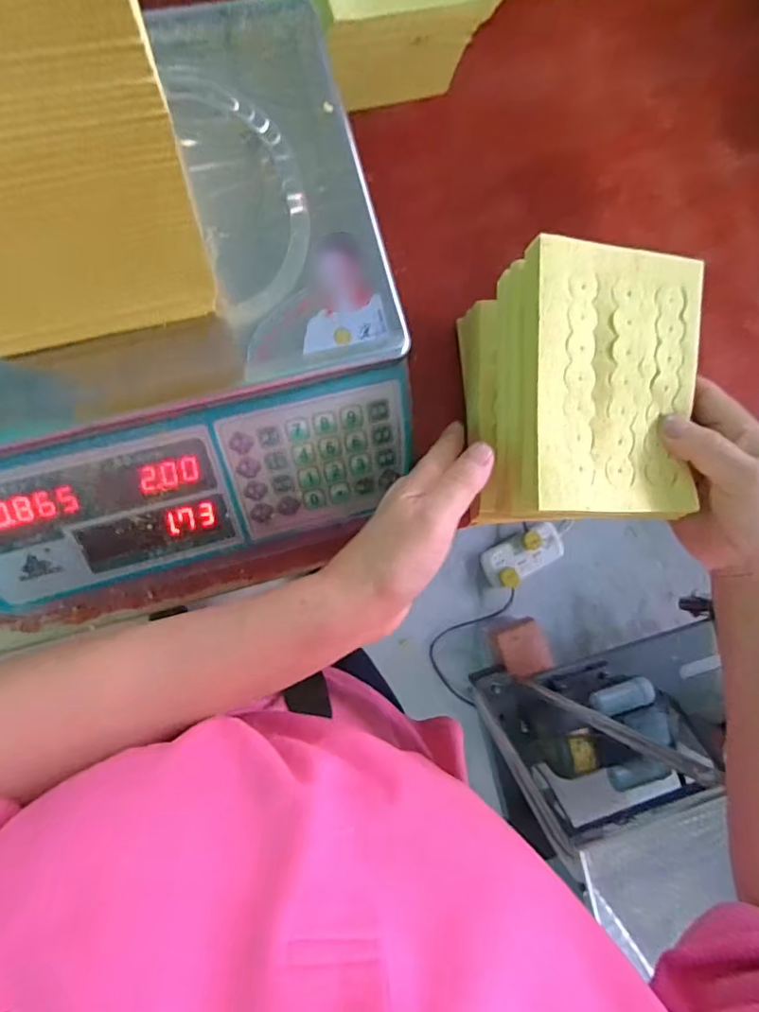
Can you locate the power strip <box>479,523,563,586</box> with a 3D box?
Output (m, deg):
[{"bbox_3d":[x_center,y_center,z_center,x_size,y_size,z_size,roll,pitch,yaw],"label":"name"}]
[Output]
[{"bbox_3d":[0.360,0.123,1.360,0.207,0.047,0.107,-25,92,-9],"label":"power strip"}]

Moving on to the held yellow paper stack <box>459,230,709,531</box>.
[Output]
[{"bbox_3d":[0.134,-0.071,0.366,0.120,0.103,0.161,-1,87,-7],"label":"held yellow paper stack"}]

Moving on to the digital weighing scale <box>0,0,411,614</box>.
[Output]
[{"bbox_3d":[-0.142,-0.110,0.345,0.292,0.117,0.310,-13,89,-8],"label":"digital weighing scale"}]

